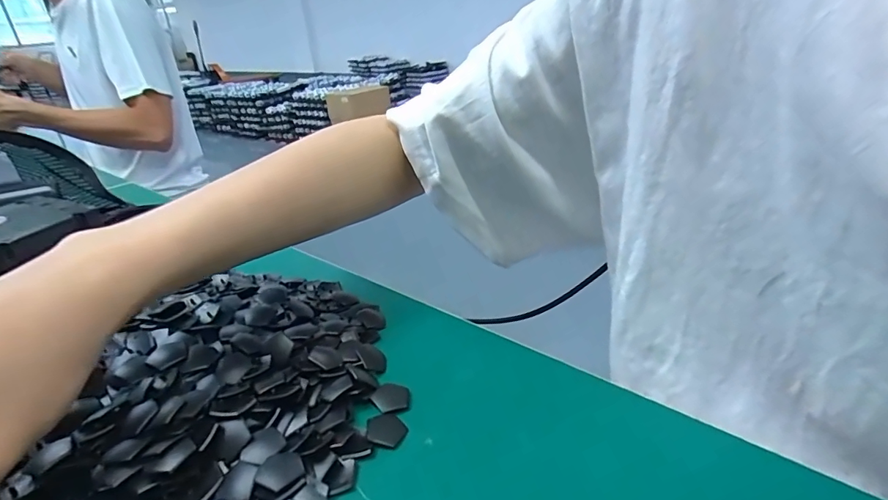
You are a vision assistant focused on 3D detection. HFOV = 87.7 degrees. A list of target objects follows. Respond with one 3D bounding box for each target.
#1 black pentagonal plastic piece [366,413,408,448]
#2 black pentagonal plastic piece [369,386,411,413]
[{"bbox_3d":[-0.027,0.086,0.219,0.018,0.004,0.018,-17,28,-21],"label":"black pentagonal plastic piece"},{"bbox_3d":[-0.027,0.076,0.237,0.019,0.004,0.018,-12,27,-12],"label":"black pentagonal plastic piece"}]

